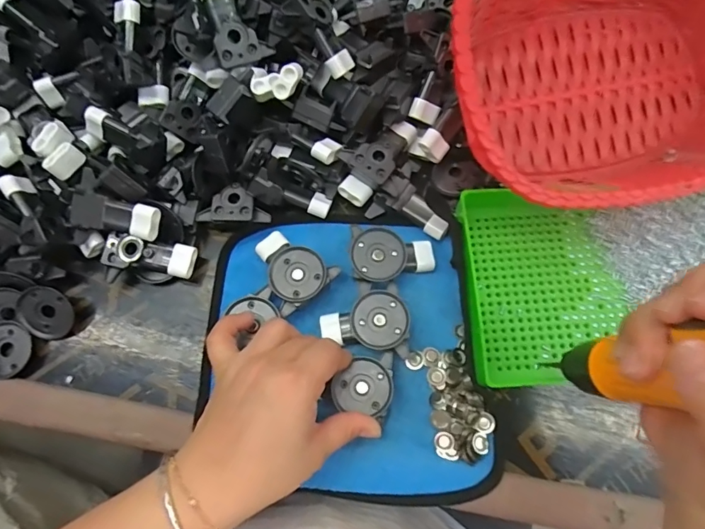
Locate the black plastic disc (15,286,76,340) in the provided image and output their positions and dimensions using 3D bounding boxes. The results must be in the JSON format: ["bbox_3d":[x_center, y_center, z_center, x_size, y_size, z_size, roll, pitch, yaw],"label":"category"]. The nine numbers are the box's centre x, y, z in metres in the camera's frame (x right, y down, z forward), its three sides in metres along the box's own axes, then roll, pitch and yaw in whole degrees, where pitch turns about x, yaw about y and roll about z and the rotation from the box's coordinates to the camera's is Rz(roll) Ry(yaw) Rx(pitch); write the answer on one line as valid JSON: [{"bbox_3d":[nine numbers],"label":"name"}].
[{"bbox_3d":[-0.235,0.038,0.347,0.034,0.004,0.041,-43,107,-7],"label":"black plastic disc"}]

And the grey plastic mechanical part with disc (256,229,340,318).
[{"bbox_3d":[-0.052,0.007,0.351,0.065,0.025,0.051,33,78,9],"label":"grey plastic mechanical part with disc"}]

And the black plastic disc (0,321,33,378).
[{"bbox_3d":[-0.258,0.062,0.339,0.034,0.007,0.038,-30,77,-7],"label":"black plastic disc"}]

